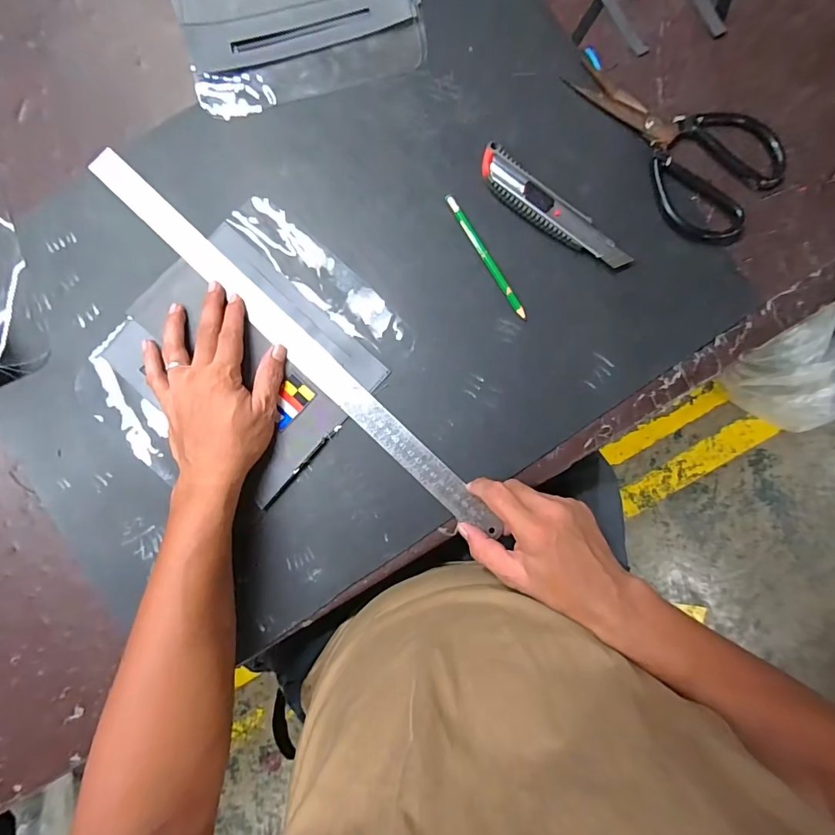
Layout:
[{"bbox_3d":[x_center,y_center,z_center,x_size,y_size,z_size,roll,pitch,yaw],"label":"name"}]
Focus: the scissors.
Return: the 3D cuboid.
[{"bbox_3d":[0.254,-0.276,0.417,0.123,0.018,0.222,-37,88,-1],"label":"scissors"}]

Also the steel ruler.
[{"bbox_3d":[-0.118,-0.070,0.413,0.511,0.004,0.035,43,85,2],"label":"steel ruler"}]

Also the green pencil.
[{"bbox_3d":[0.065,-0.153,0.412,0.008,0.005,0.137,-31,88,-1],"label":"green pencil"}]

